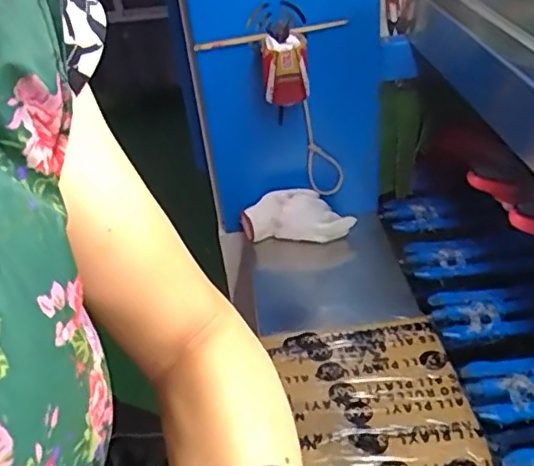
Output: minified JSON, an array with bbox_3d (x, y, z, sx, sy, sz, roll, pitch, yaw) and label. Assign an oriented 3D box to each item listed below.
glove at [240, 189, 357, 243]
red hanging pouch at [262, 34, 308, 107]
[{"bbox_3d":[0.052,-0.030,1.011,0.187,0.078,0.061,0,34,7],"label":"glove"},{"bbox_3d":[0.027,-0.236,0.867,0.065,0.086,0.044,-5,34,0],"label":"red hanging pouch"}]

